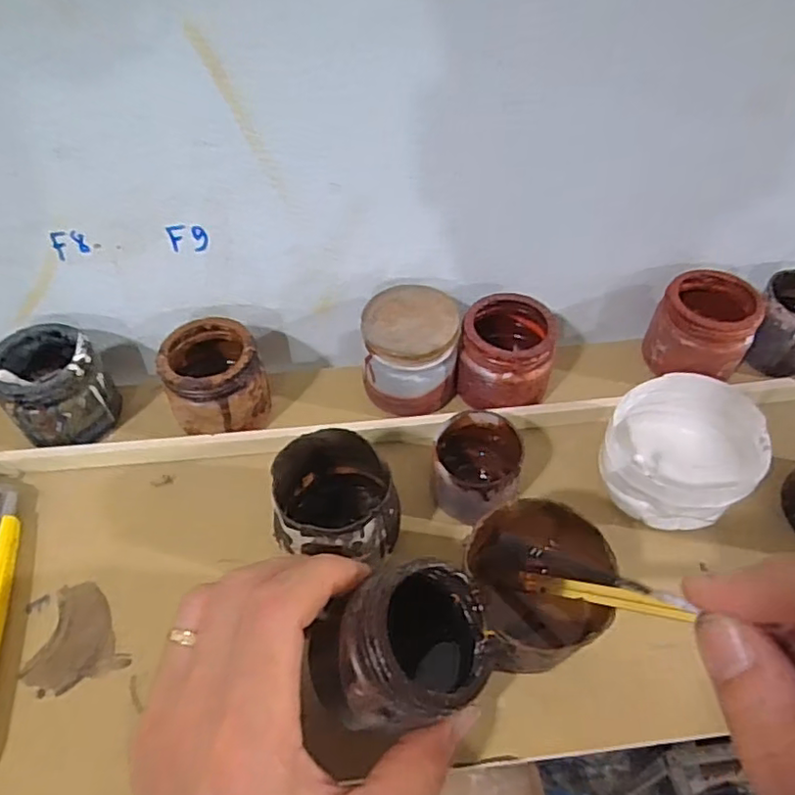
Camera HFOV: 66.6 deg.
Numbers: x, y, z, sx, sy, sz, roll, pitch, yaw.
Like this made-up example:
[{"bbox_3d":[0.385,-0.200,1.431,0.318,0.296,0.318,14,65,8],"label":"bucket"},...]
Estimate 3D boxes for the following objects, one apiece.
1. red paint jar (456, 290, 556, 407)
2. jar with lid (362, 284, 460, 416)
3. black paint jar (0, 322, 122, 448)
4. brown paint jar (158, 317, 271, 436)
[{"bbox_3d":[0.066,-0.026,0.364,0.055,0.052,0.057,10,47,11],"label":"red paint jar"},{"bbox_3d":[0.008,-0.026,0.362,0.054,0.058,0.051,-1,46,1],"label":"jar with lid"},{"bbox_3d":[-0.200,-0.006,0.353,0.057,0.059,0.062,-32,53,-26],"label":"black paint jar"},{"bbox_3d":[-0.107,-0.010,0.355,0.053,0.054,0.055,-1,46,1],"label":"brown paint jar"}]

